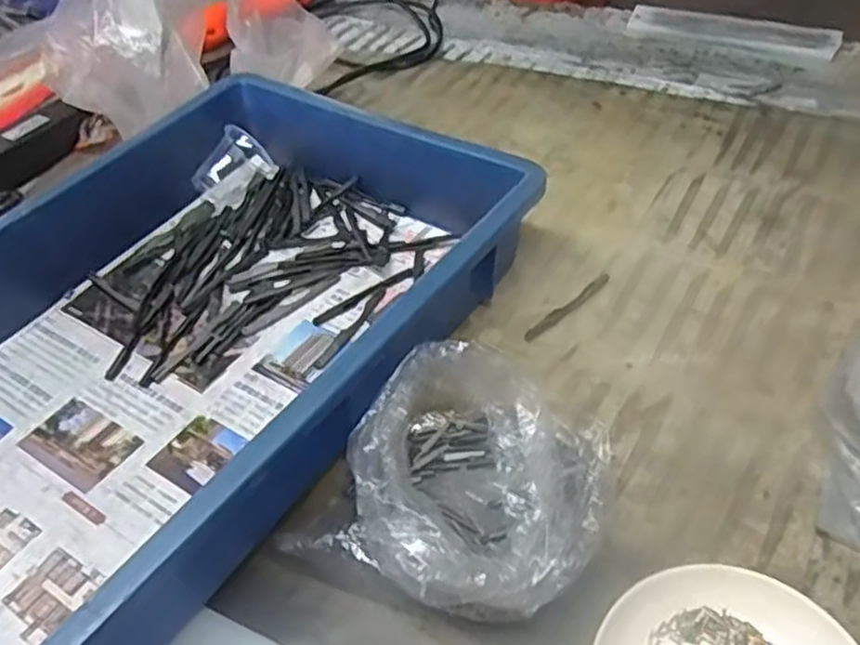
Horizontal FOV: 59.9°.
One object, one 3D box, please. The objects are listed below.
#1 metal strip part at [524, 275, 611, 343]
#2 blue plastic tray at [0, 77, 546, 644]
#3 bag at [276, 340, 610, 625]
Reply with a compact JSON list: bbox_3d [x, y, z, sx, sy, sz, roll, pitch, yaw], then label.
[{"bbox_3d":[0.094,-0.012,0.505,0.083,0.004,0.009,-34,54,-24],"label":"metal strip part"},{"bbox_3d":[-0.162,0.001,0.456,0.296,0.091,0.442,25,54,24],"label":"blue plastic tray"},{"bbox_3d":[0.021,0.082,0.383,0.130,0.062,0.138,19,51,22],"label":"bag"}]

